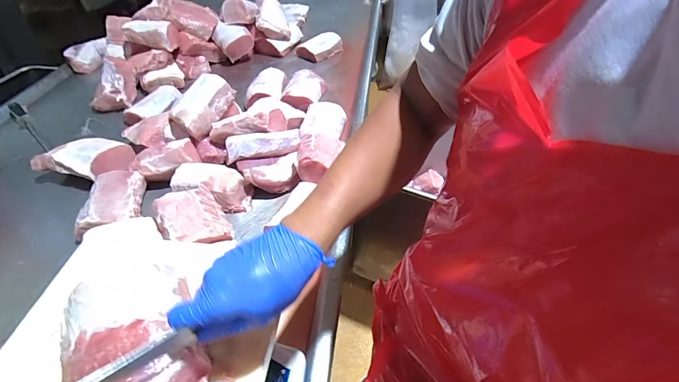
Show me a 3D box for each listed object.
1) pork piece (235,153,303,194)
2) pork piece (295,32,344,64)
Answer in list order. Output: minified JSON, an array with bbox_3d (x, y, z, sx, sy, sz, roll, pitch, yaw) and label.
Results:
[{"bbox_3d":[-0.159,-0.035,0.781,0.131,0.057,0.069,-10,46,-7],"label":"pork piece"},{"bbox_3d":[-0.068,-0.544,1.288,0.097,0.076,0.163,32,55,29],"label":"pork piece"}]

